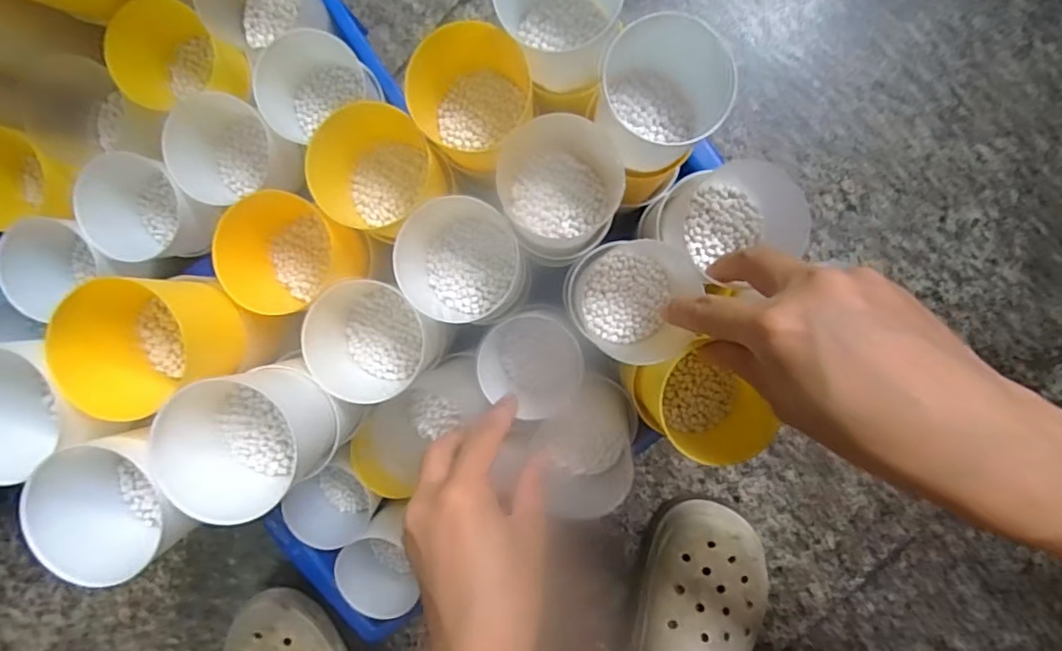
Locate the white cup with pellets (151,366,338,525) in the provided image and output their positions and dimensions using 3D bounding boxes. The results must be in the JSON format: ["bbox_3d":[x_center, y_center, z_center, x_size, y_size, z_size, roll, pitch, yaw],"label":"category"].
[{"bbox_3d":[-0.133,0.052,0.283,0.064,0.053,0.065,0,96,1],"label":"white cup with pellets"}]

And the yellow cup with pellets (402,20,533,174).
[{"bbox_3d":[-0.030,-0.125,0.325,0.064,0.058,0.061,0,96,1],"label":"yellow cup with pellets"}]

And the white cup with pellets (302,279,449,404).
[{"bbox_3d":[-0.094,0.007,0.340,0.061,0.060,0.067,-42,93,5],"label":"white cup with pellets"}]

